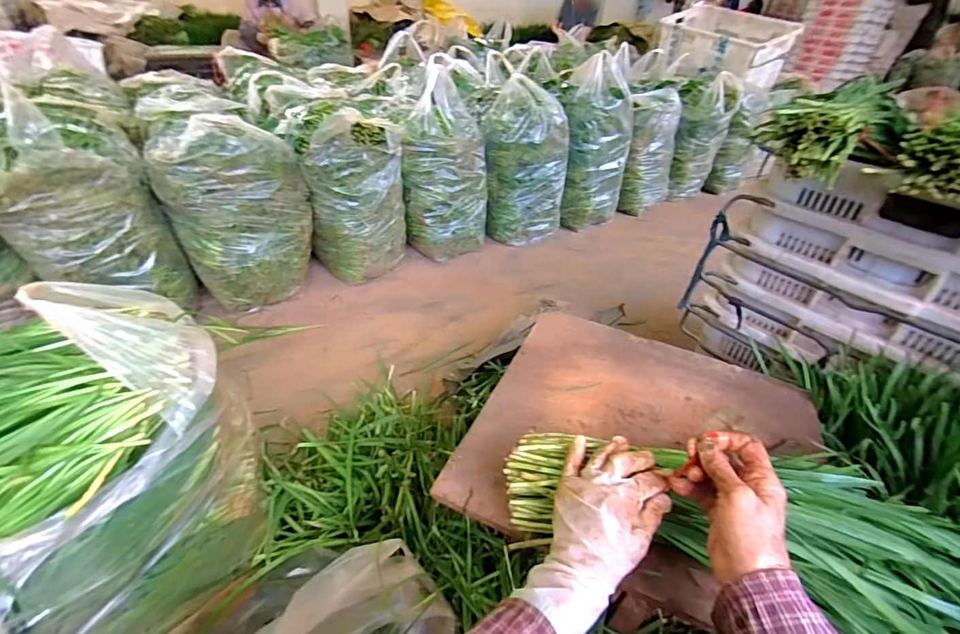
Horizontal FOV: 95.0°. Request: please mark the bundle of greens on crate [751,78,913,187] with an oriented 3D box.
[{"bbox_3d":[0.538,-0.275,0.649,0.283,0.088,0.085,-23,45,-33],"label":"bundle of greens on crate"}]

